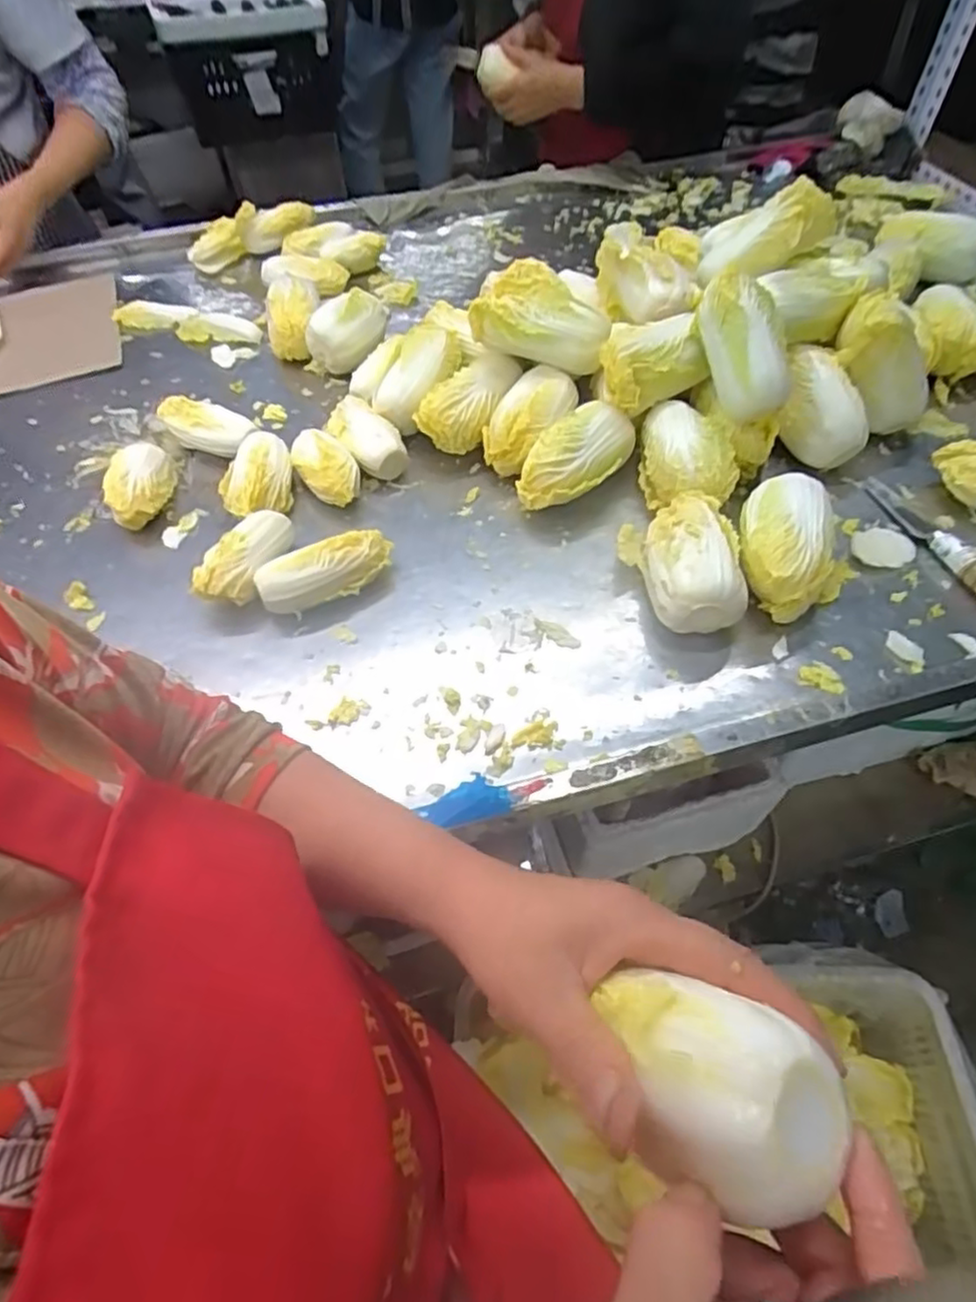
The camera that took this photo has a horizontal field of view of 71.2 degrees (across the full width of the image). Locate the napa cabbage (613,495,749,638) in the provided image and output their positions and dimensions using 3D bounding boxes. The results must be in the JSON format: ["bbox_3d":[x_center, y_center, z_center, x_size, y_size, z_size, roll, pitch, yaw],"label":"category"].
[{"bbox_3d":[0.169,-0.079,0.607,0.088,0.062,0.137,-7,53,-2],"label":"napa cabbage"}]

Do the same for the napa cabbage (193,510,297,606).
[{"bbox_3d":[-0.222,-0.083,0.633,0.064,0.050,0.116,25,58,20],"label":"napa cabbage"}]

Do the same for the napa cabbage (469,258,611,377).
[{"bbox_3d":[0.060,-0.362,0.744,0.147,0.071,0.103,12,55,11],"label":"napa cabbage"}]

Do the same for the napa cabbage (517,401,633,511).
[{"bbox_3d":[0.090,-0.189,0.690,0.075,0.073,0.133,38,63,27],"label":"napa cabbage"}]

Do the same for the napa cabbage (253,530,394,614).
[{"bbox_3d":[-0.147,-0.070,0.623,0.123,0.050,0.052,-22,55,-14],"label":"napa cabbage"}]

